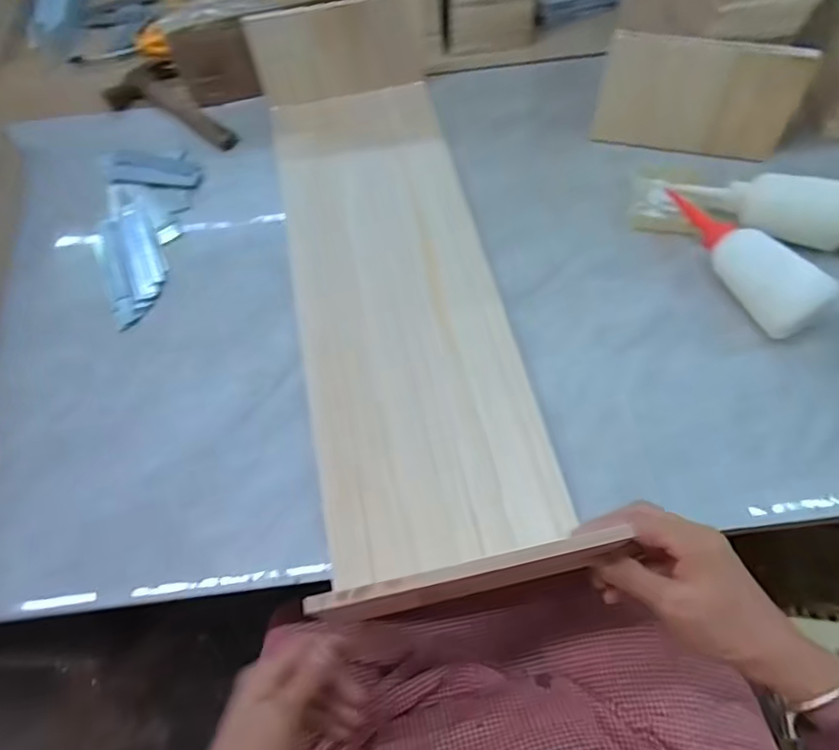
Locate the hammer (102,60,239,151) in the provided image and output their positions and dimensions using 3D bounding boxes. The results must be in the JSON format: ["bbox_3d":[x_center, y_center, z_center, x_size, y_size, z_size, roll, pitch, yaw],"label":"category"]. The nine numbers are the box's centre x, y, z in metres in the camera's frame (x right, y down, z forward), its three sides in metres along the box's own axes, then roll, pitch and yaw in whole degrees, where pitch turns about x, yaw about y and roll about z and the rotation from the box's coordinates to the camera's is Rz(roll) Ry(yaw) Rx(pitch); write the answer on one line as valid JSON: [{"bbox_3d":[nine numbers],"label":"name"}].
[{"bbox_3d":[-0.307,-0.323,0.664,0.087,0.033,0.175,-39,67,-18],"label":"hammer"}]

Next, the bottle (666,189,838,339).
[{"bbox_3d":[0.298,-0.115,0.512,0.050,0.047,0.182,-29,64,-14],"label":"bottle"}]

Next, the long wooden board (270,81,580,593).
[{"bbox_3d":[-0.025,-0.094,0.533,0.193,0.021,0.539,-12,61,-5],"label":"long wooden board"}]

